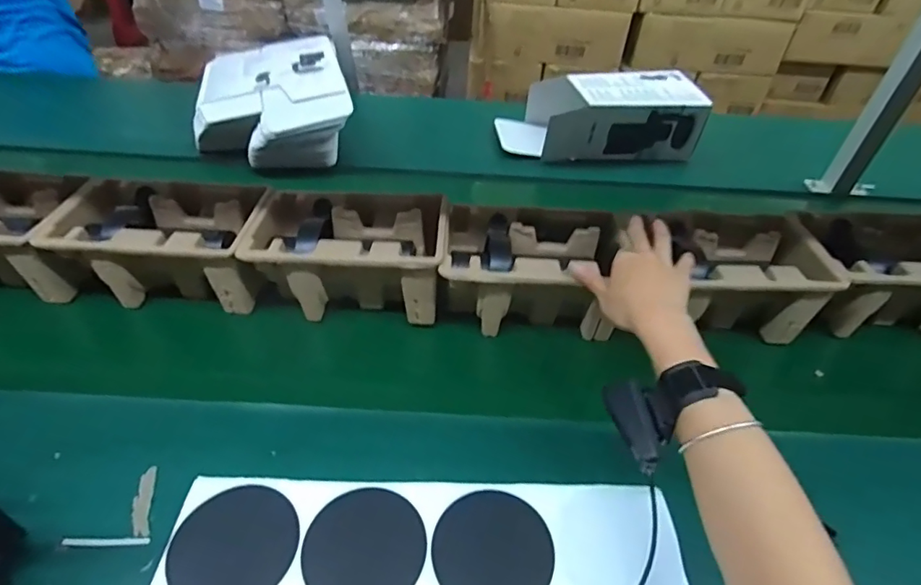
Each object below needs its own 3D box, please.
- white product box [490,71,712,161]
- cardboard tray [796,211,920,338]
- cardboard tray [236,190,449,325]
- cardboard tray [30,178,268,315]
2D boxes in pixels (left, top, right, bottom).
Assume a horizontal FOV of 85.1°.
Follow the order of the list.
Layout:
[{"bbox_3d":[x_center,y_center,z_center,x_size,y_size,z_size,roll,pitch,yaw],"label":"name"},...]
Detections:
[{"bbox_3d":[0.259,-0.340,0.952,0.350,0.103,0.152,-2,43,-6],"label":"white product box"},{"bbox_3d":[0.536,-0.020,0.637,0.229,0.100,0.139,0,43,-4],"label":"cardboard tray"},{"bbox_3d":[-0.131,-0.046,0.621,0.223,0.100,0.142,2,43,-1],"label":"cardboard tray"},{"bbox_3d":[-0.364,-0.057,0.623,0.237,0.103,0.135,3,43,0],"label":"cardboard tray"}]

